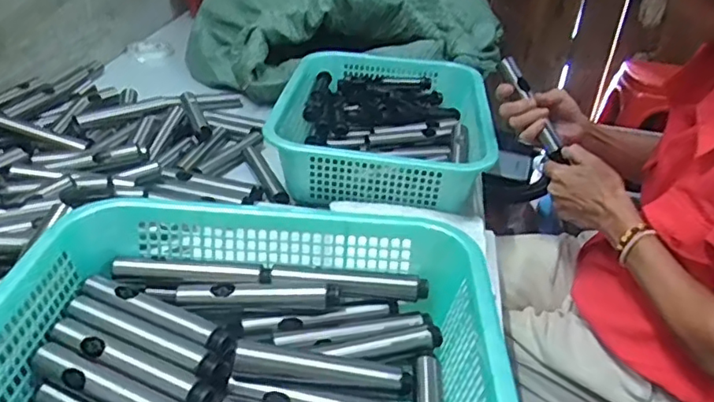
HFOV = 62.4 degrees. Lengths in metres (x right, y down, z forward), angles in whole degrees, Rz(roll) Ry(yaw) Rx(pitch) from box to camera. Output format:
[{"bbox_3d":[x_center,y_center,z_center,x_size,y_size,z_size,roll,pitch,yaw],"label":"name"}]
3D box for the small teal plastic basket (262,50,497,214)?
[{"bbox_3d":[0.038,-0.122,0.892,0.299,0.079,0.374,5,32,1],"label":"small teal plastic basket"}]

